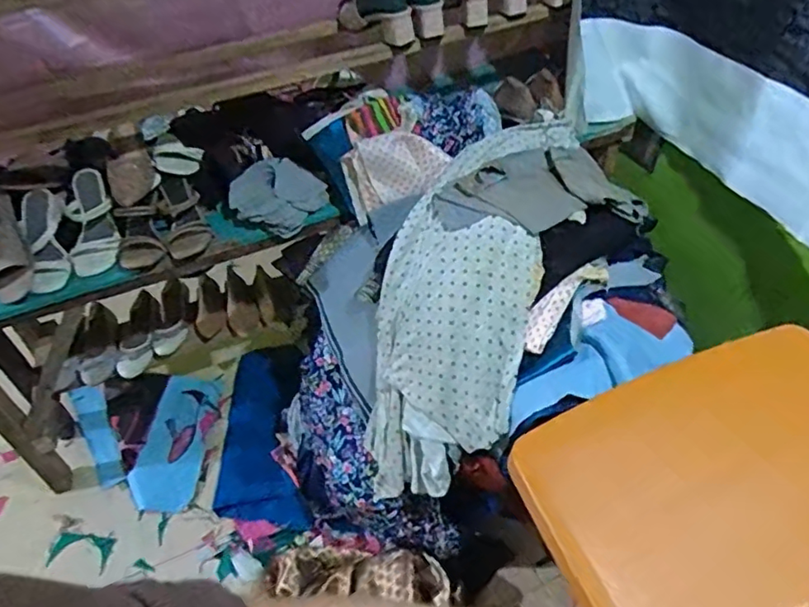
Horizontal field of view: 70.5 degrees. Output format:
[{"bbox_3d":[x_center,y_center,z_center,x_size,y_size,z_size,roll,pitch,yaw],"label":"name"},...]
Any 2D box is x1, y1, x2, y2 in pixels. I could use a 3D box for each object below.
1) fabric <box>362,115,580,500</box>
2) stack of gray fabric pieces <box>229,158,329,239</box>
[{"bbox_3d":[0.112,-0.027,1.050,0.258,0.206,0.772,15,82,17],"label":"fabric"},{"bbox_3d":[-0.265,-0.216,1.163,0.171,0.072,0.156,35,58,31],"label":"stack of gray fabric pieces"}]

